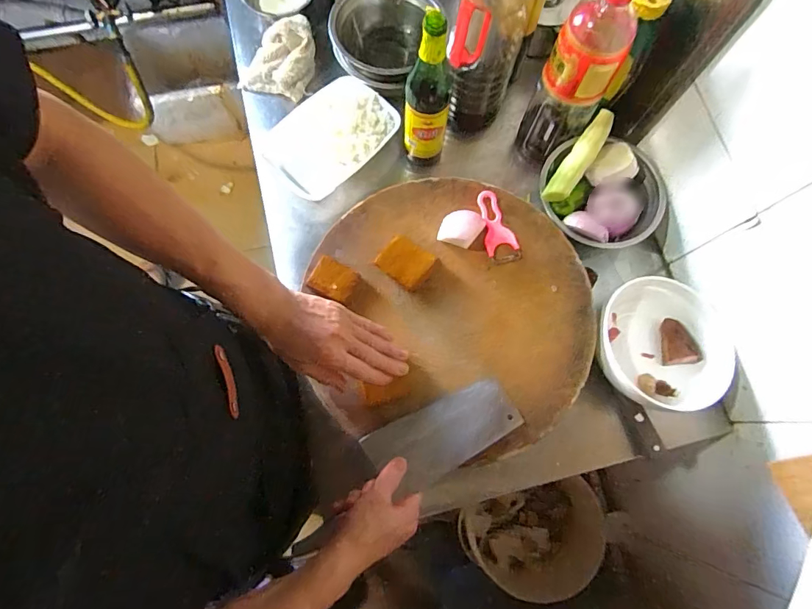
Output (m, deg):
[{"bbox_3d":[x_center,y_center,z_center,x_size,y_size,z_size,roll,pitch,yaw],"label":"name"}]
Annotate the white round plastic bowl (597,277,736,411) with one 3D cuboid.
[{"bbox_3d":[0.350,0.056,0.627,0.195,0.063,0.182,0,75,-1],"label":"white round plastic bowl"}]

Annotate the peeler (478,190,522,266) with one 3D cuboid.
[{"bbox_3d":[0.121,-0.104,0.605,0.042,0.014,0.101,-18,76,-5],"label":"peeler"}]

